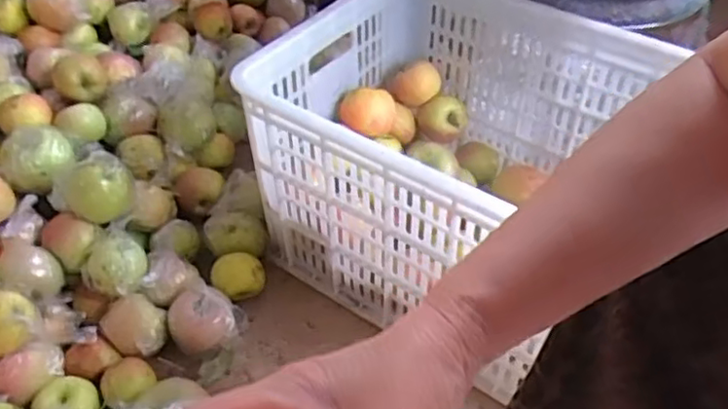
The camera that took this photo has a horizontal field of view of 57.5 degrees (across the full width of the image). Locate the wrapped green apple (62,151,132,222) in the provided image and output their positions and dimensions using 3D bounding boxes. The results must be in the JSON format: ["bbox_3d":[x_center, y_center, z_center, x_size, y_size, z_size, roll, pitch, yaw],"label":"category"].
[{"bbox_3d":[-0.342,-0.020,0.856,0.080,0.093,0.063,-22,48,-19],"label":"wrapped green apple"}]

